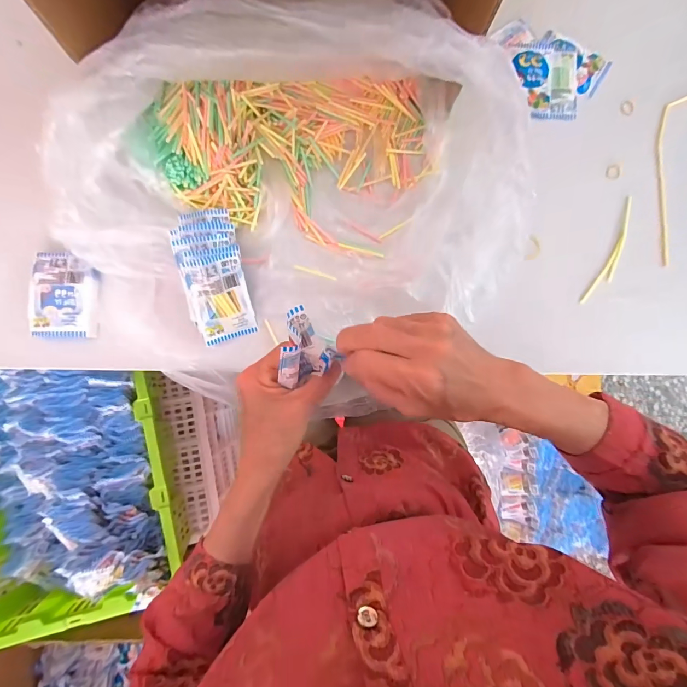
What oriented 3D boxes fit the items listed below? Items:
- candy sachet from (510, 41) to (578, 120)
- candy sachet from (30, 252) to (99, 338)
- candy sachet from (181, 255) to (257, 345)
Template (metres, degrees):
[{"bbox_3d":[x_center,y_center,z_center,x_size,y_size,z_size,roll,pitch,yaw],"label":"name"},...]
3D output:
[{"bbox_3d":[0.296,-0.385,0.529,0.095,0.009,0.114,-1,85,-5],"label":"candy sachet"},{"bbox_3d":[-0.338,-0.059,0.440,0.075,0.011,0.103,1,85,-5],"label":"candy sachet"},{"bbox_3d":[-0.146,-0.050,0.436,0.064,0.015,0.101,-18,119,-19],"label":"candy sachet"}]

